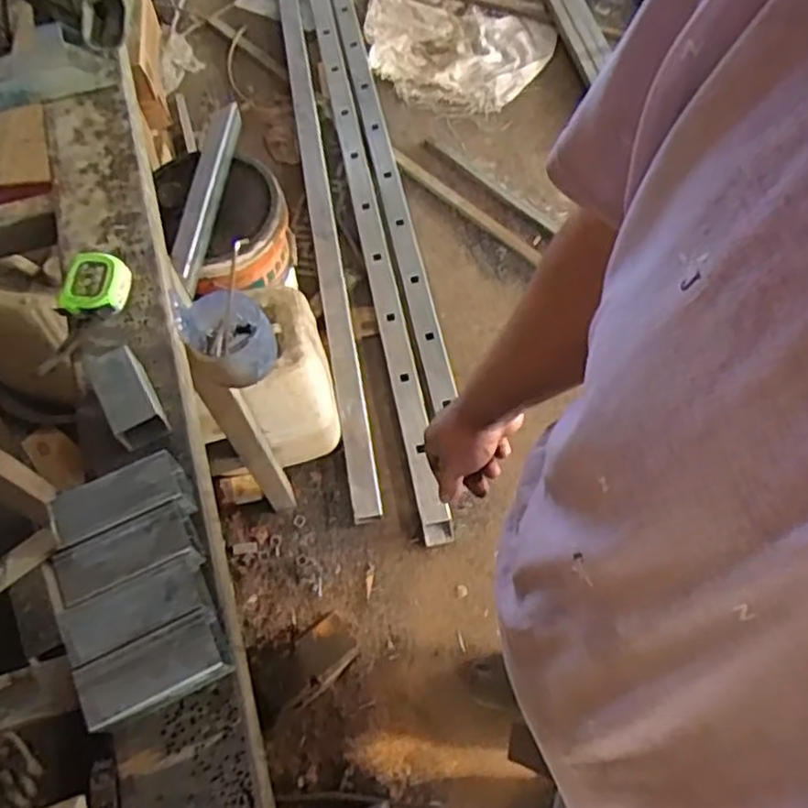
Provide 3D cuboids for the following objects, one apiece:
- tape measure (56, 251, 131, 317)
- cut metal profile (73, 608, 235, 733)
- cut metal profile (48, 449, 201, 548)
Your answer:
[{"bbox_3d":[-0.301,-0.114,0.688,0.053,0.035,0.061,8,65,6],"label":"tape measure"},{"bbox_3d":[-0.183,0.200,0.527,0.099,0.043,0.049,-26,66,-10],"label":"cut metal profile"},{"bbox_3d":[-0.233,0.084,0.586,0.102,0.046,0.046,-22,65,-8],"label":"cut metal profile"}]

